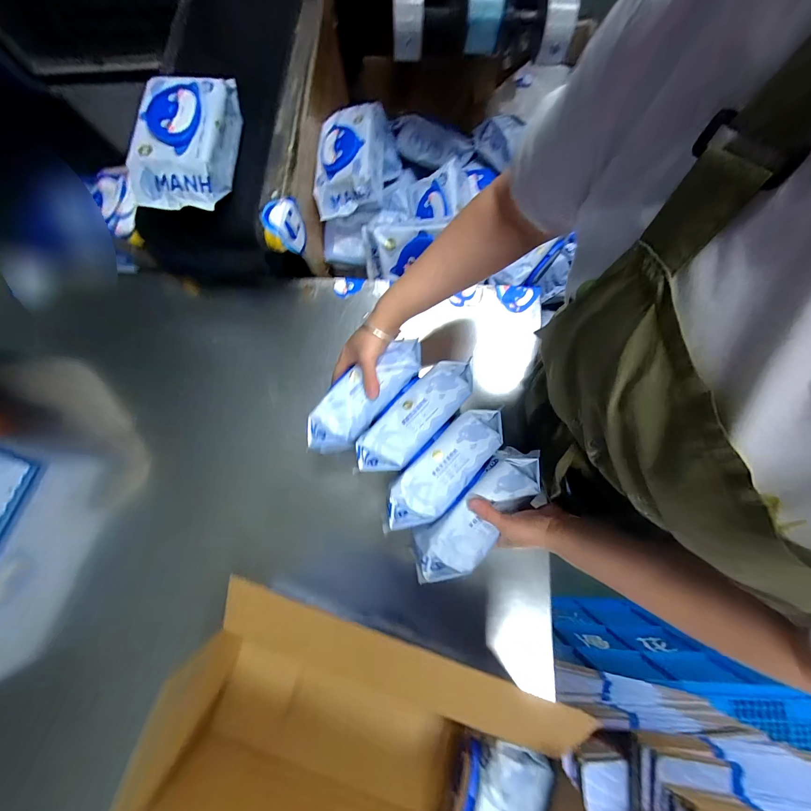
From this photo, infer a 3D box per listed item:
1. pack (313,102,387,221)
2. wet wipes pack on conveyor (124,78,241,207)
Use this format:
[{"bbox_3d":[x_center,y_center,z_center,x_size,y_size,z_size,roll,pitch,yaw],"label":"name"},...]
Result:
[{"bbox_3d":[-0.104,-0.467,0.656,0.123,0.064,0.218,3,79,0],"label":"pack"},{"bbox_3d":[-0.334,-0.400,0.518,0.128,0.074,0.244,-2,79,-1],"label":"wet wipes pack on conveyor"}]

